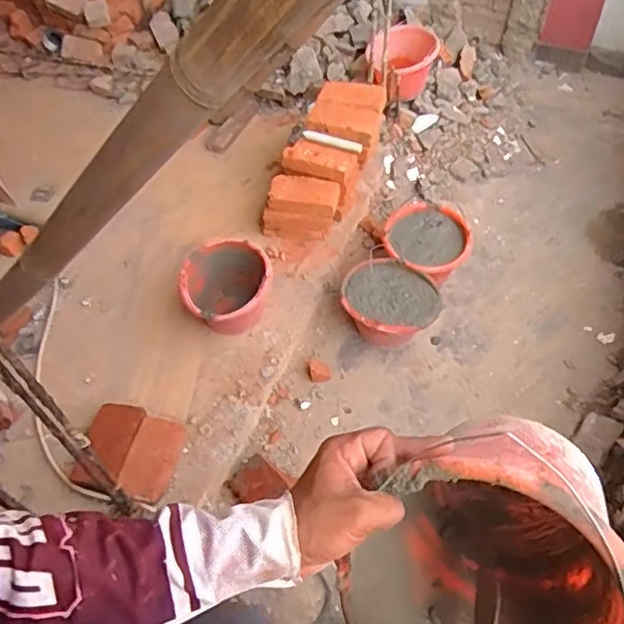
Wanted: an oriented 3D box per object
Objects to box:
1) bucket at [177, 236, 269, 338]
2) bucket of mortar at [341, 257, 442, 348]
[{"bbox_3d":[-0.215,-0.052,1.611,0.217,0.178,0.225,-2,53,3],"label":"bucket"},{"bbox_3d":[0.208,-0.003,1.656,0.258,0.150,0.225,10,55,11],"label":"bucket of mortar"}]

